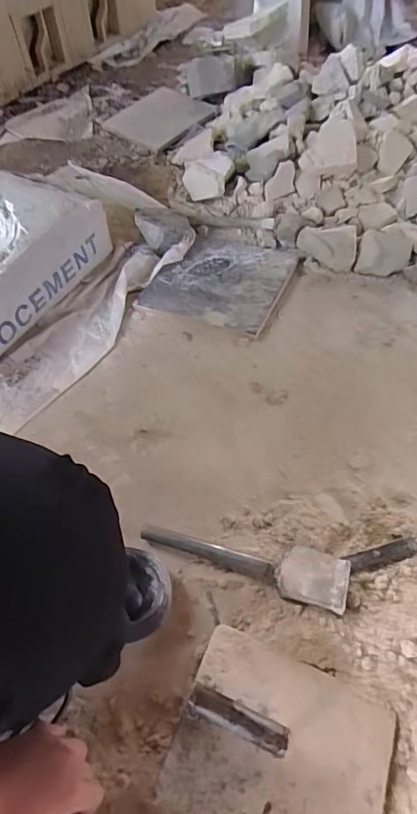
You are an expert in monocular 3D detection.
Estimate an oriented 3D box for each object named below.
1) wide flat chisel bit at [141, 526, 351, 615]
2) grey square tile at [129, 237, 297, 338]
[{"bbox_3d":[0.038,0.190,0.575,0.257,0.035,0.055,5,54,23],"label":"wide flat chisel bit"},{"bbox_3d":[0.022,-0.258,0.937,0.255,0.021,0.257,16,57,14],"label":"grey square tile"}]

